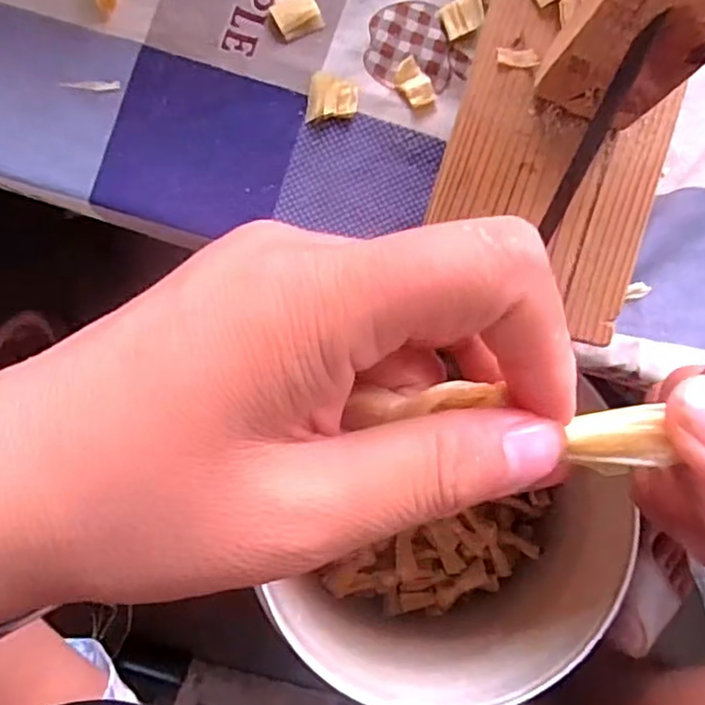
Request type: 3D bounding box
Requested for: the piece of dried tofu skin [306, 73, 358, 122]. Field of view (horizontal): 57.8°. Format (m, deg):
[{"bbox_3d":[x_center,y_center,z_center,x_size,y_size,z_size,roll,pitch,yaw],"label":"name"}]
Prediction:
[{"bbox_3d":[-0.009,-0.113,0.287,0.022,0.006,0.019,8,89,-3],"label":"piece of dried tofu skin"}]

